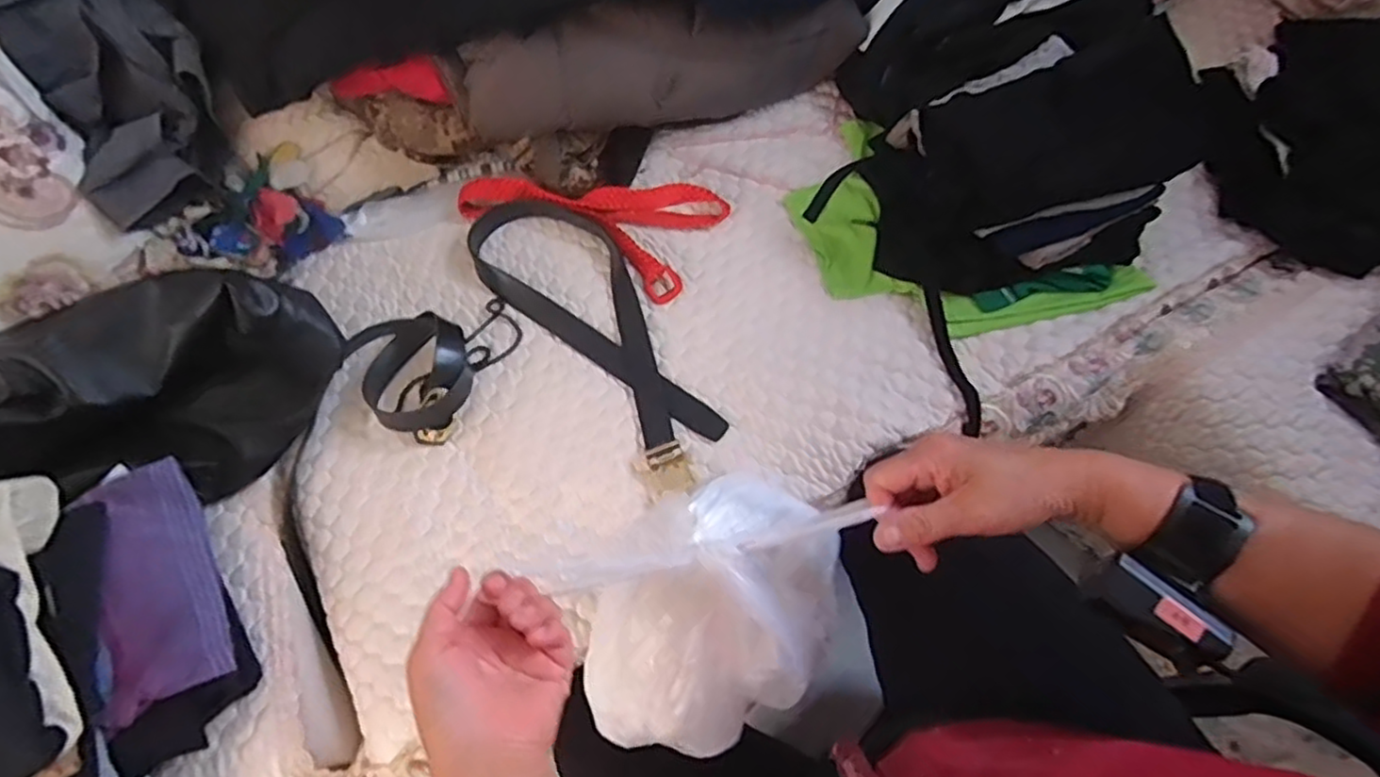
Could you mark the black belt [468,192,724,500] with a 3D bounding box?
[{"bbox_3d":[-0.104,-0.077,0.801,0.144,0.023,0.422,-36,68,-13],"label":"black belt"}]

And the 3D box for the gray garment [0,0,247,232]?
[{"bbox_3d":[-0.608,-0.328,0.749,0.171,0.214,0.223,-32,67,-11],"label":"gray garment"}]

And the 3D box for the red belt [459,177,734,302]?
[{"bbox_3d":[-0.119,-0.231,0.852,0.299,0.029,0.157,26,69,15],"label":"red belt"}]

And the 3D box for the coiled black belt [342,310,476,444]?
[{"bbox_3d":[-0.296,-0.017,0.762,0.120,0.064,0.129,-1,65,3],"label":"coiled black belt"}]

